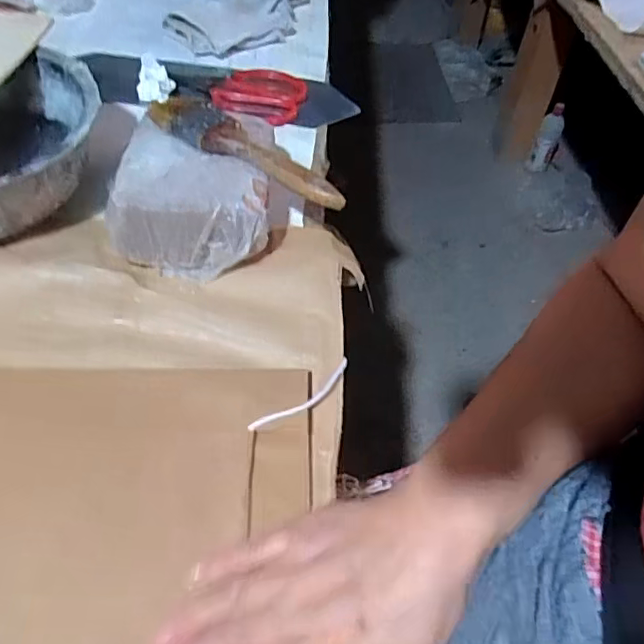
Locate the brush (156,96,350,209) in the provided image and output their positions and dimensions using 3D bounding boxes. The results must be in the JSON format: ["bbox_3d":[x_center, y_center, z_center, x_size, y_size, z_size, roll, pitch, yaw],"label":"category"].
[{"bbox_3d":[-0.055,-0.135,0.436,0.171,0.023,0.038,29,56,16],"label":"brush"}]

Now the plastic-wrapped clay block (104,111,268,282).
[{"bbox_3d":[-0.098,-0.093,0.445,0.117,0.060,0.109,8,52,1],"label":"plastic-wrapped clay block"}]

